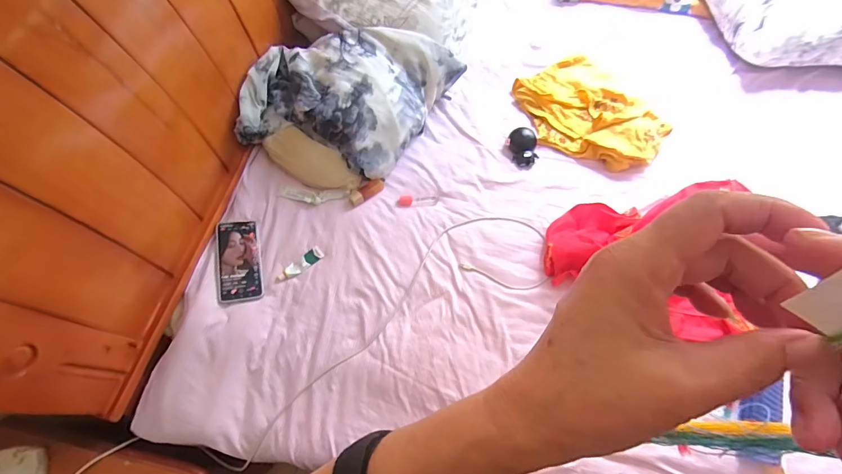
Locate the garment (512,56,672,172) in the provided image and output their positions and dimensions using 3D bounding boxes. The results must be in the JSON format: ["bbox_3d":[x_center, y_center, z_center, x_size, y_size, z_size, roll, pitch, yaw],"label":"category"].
[{"bbox_3d":[0.405,-0.299,0.954,0.287,0.046,0.340,-26,70,-13],"label":"garment"}]

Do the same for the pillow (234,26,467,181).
[{"bbox_3d":[-0.140,-0.302,0.873,0.408,0.127,0.328,11,66,2],"label":"pillow"}]

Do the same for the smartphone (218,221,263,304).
[{"bbox_3d":[-0.351,0.044,0.769,0.074,0.010,0.163,-6,67,-20],"label":"smartphone"}]

